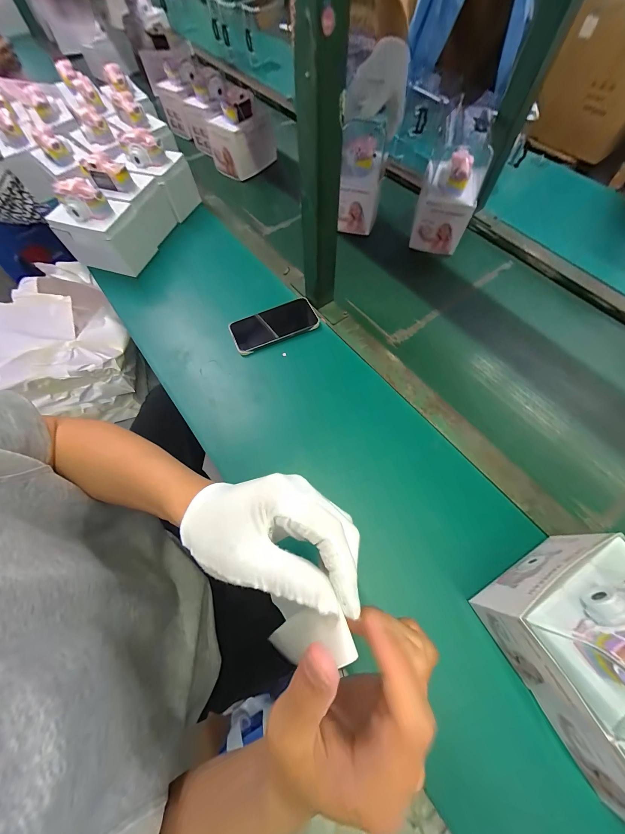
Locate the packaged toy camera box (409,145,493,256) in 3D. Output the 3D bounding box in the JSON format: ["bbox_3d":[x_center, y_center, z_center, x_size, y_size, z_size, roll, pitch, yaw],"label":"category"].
[{"bbox_3d":[0.271,-0.439,0.582,0.103,0.160,0.104,15,67,8],"label":"packaged toy camera box"}]

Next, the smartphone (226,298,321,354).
[{"bbox_3d":[-0.070,-0.172,0.536,0.161,0.013,0.076,-23,69,-7],"label":"smartphone"}]

